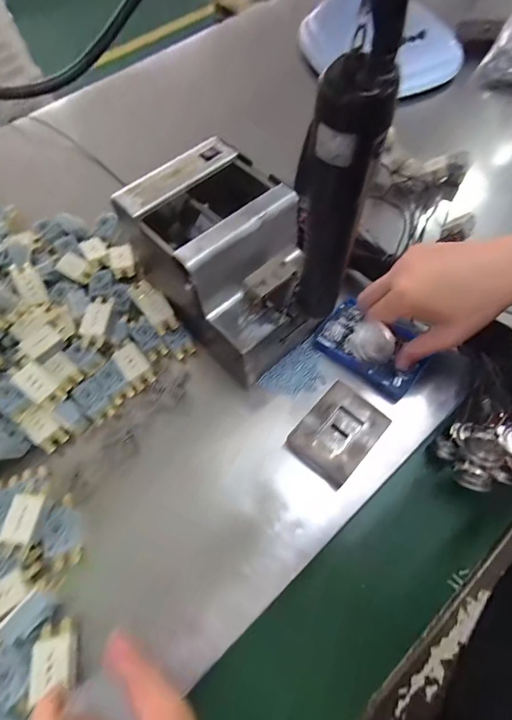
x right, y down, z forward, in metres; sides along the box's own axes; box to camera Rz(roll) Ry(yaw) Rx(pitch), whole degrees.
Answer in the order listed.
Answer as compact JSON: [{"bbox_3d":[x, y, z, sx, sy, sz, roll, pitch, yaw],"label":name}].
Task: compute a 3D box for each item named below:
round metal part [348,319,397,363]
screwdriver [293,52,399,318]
[{"bbox_3d":[0.077,-0.011,0.249,0.028,0.017,0.023,26,67,15],"label":"round metal part"},{"bbox_3d":[0.046,-0.086,0.254,0.039,0.198,0.037,3,63,4],"label":"screwdriver"}]

